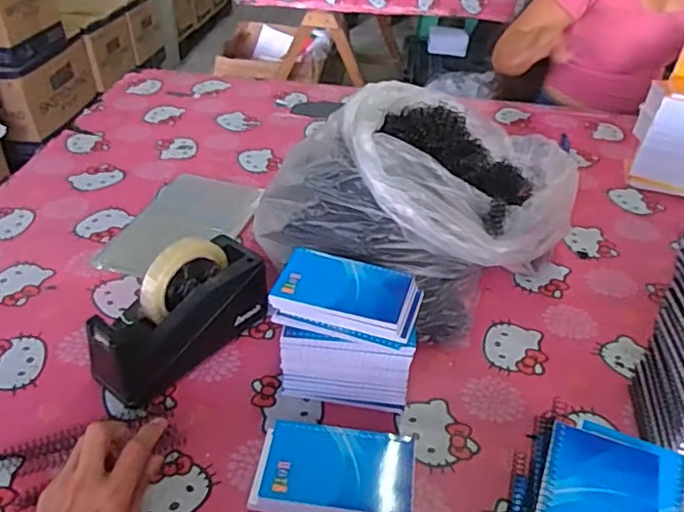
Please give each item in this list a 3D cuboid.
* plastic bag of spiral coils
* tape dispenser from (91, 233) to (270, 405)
[{"bbox_3d":[0.116,-0.089,0.788,0.340,0.228,0.343,19,41,21],"label":"plastic bag of spiral coils"},{"bbox_3d":[-0.179,0.058,0.662,0.072,0.127,0.202,30,46,31],"label":"tape dispenser"}]

